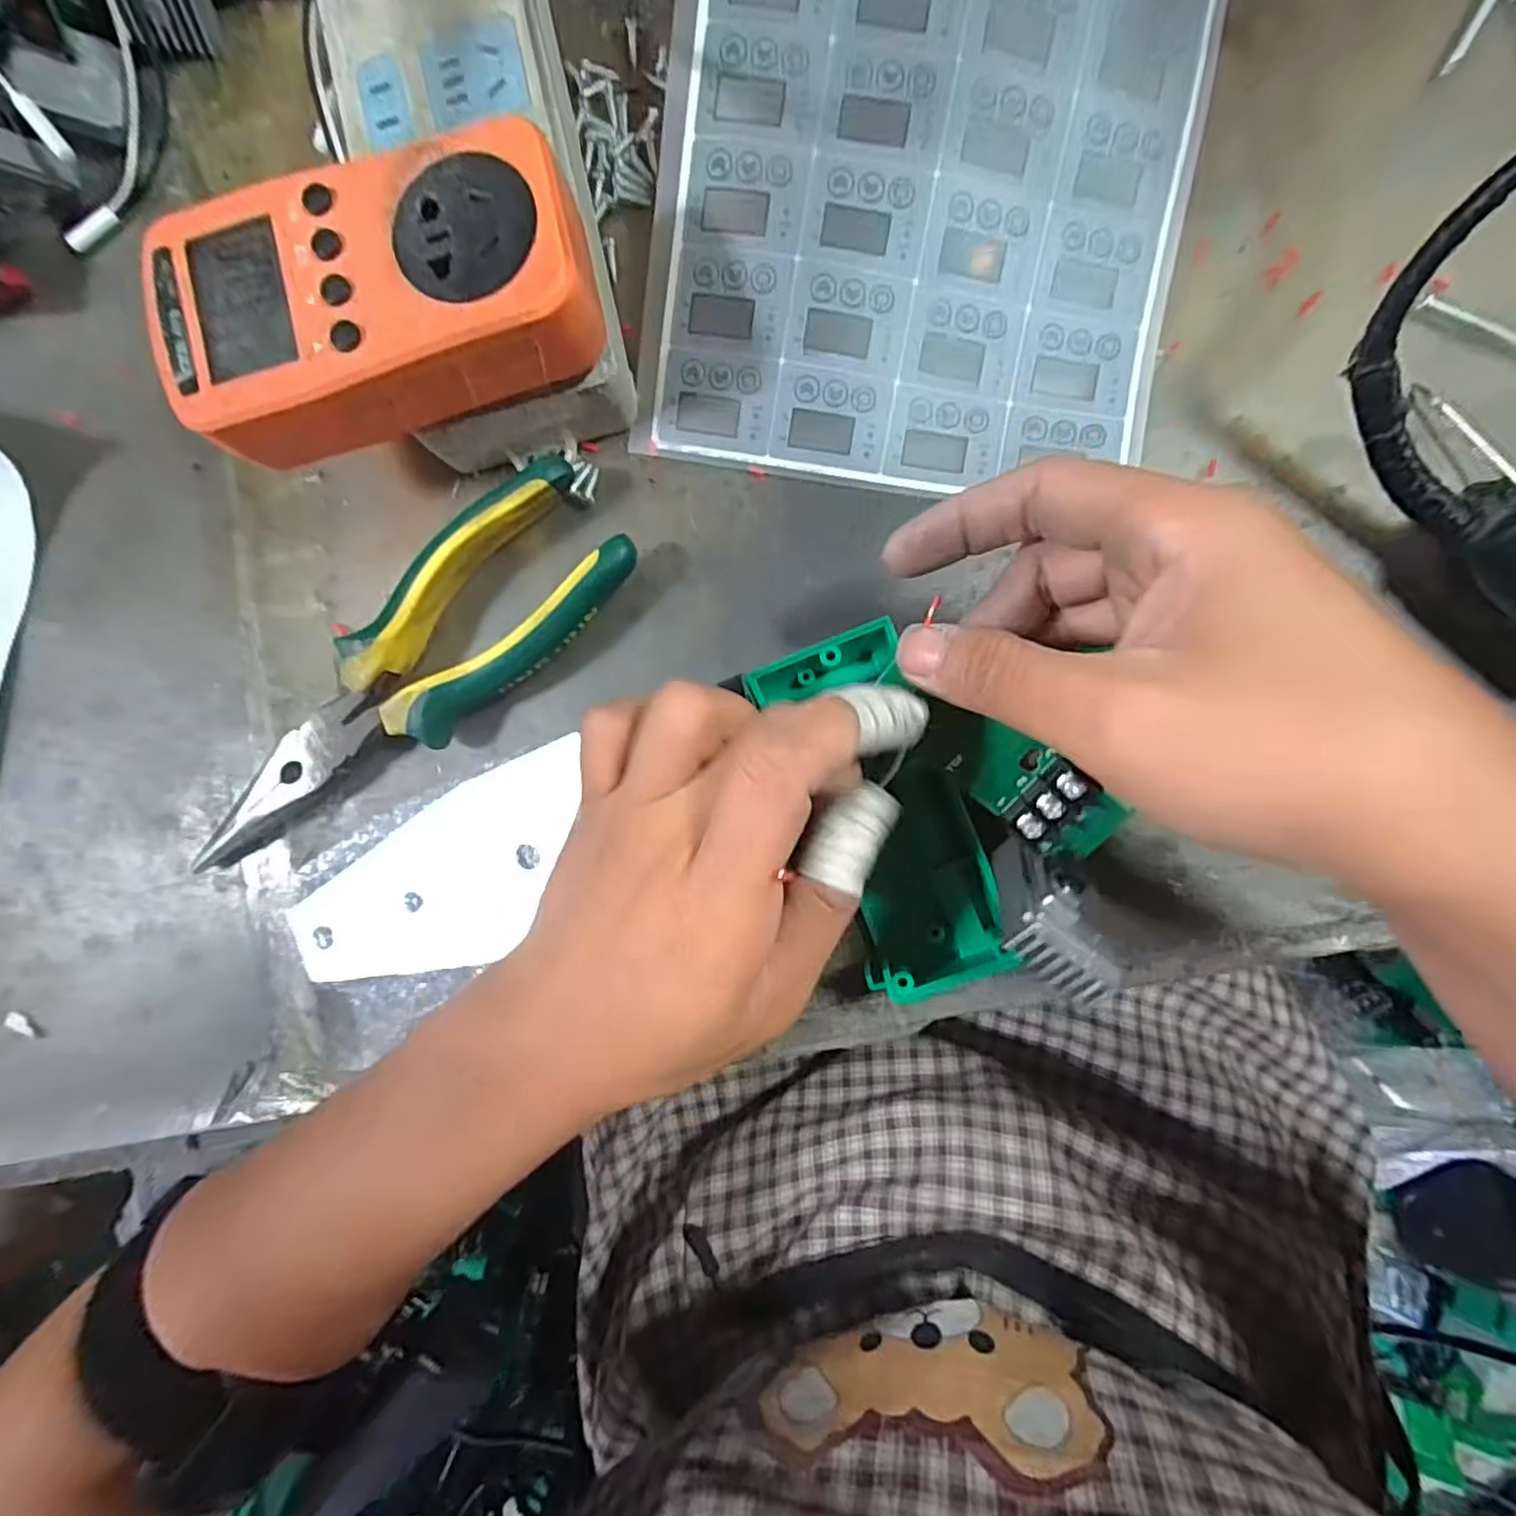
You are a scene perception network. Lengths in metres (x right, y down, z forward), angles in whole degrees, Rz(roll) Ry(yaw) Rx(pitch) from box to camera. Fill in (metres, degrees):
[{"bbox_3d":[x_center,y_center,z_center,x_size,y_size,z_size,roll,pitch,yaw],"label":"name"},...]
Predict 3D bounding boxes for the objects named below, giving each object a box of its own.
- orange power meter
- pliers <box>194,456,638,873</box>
[{"bbox_3d":[-0.112,-0.137,0.204,0.123,0.032,0.065,-15,88,4],"label":"orange power meter"},{"bbox_3d":[-0.127,-0.027,0.245,0.186,0.023,0.052,-39,86,3],"label":"pliers"}]

